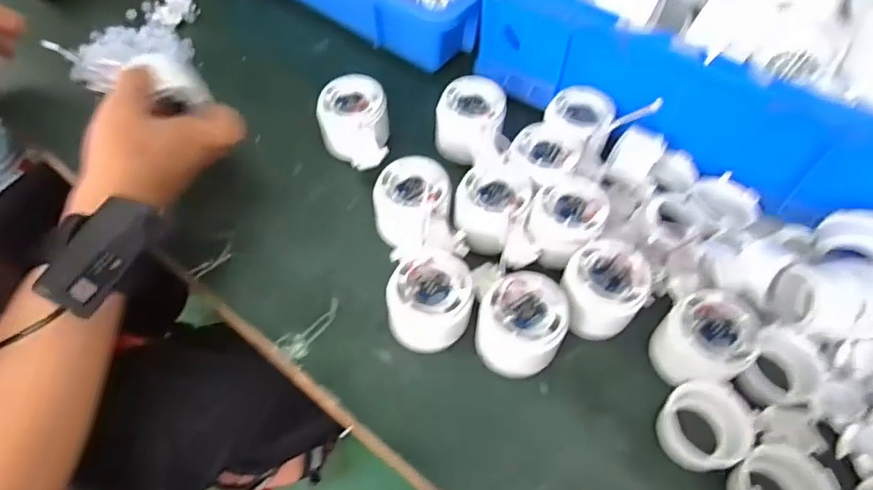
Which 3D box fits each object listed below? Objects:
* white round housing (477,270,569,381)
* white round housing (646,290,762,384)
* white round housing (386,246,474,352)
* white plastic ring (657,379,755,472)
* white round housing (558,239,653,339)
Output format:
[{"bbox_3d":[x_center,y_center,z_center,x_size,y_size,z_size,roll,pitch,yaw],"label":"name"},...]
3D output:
[{"bbox_3d":[0.061,0.060,0.385,0.064,0.049,0.063,1,57,-1],"label":"white round housing"},{"bbox_3d":[0.191,0.069,0.387,0.065,0.044,0.061,1,57,-1],"label":"white round housing"},{"bbox_3d":[-0.004,0.044,0.394,0.061,0.047,0.068,8,58,4],"label":"white round housing"},{"bbox_3d":[0.182,0.123,0.368,0.053,0.028,0.053,1,57,-1],"label":"white plastic ring"},{"bbox_3d":[0.126,0.033,0.409,0.058,0.044,0.068,36,64,20],"label":"white round housing"}]

